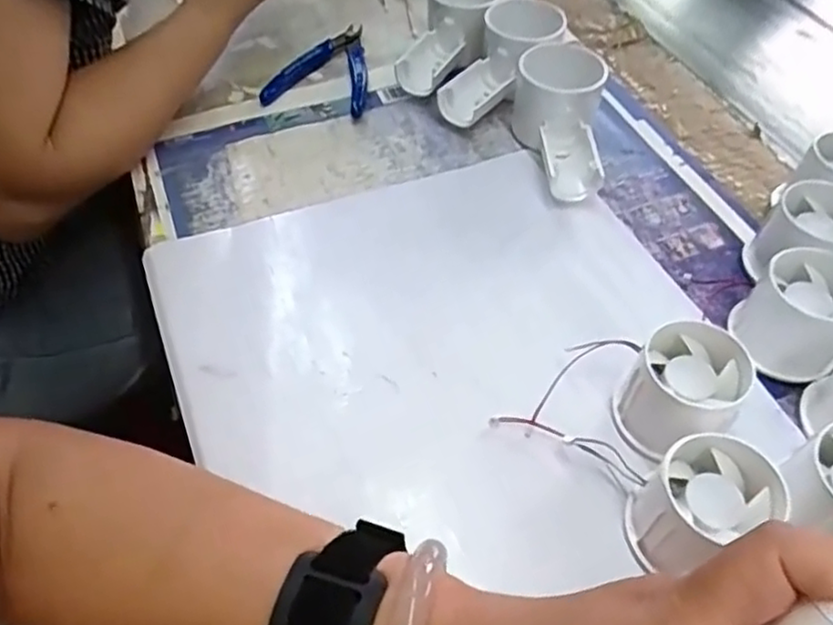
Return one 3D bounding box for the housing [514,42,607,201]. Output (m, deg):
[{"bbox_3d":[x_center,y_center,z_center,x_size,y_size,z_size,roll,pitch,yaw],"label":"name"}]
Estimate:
[{"bbox_3d":[0.096,-0.129,0.468,0.055,0.058,0.101,3,52,1],"label":"housing"}]

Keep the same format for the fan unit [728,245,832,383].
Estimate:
[{"bbox_3d":[0.207,0.001,0.375,0.054,0.047,0.060,37,60,24],"label":"fan unit"}]

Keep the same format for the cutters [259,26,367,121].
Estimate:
[{"bbox_3d":[-0.069,-0.196,0.549,0.077,0.014,0.106,10,52,7],"label":"cutters"}]

